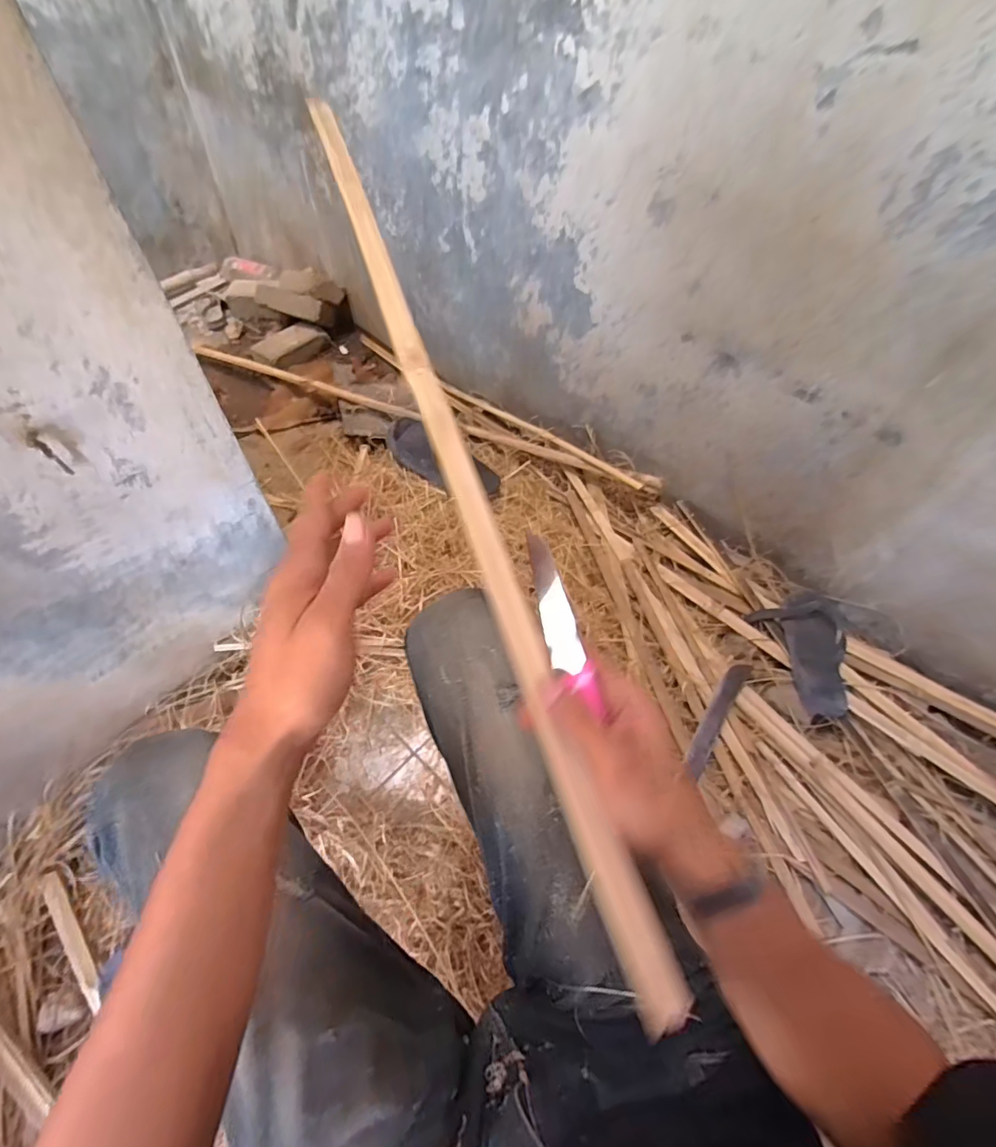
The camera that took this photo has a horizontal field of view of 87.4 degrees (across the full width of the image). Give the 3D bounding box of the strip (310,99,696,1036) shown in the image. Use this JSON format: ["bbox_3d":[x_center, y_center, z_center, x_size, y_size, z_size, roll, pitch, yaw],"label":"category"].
[{"bbox_3d":[-0.046,-0.124,0.418,0.025,0.012,0.818,-16,69,-13],"label":"strip"}]

